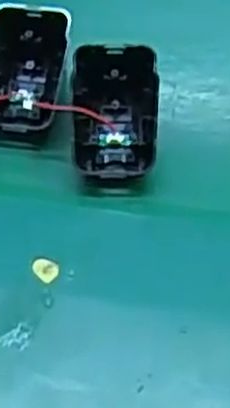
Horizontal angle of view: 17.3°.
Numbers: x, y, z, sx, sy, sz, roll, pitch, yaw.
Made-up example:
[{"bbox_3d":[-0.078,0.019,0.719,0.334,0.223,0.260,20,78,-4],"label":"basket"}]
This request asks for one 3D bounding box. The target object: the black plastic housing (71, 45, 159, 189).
[{"bbox_3d":[0.000,-0.045,0.396,0.043,0.024,0.073,2,89,5],"label":"black plastic housing"}]

